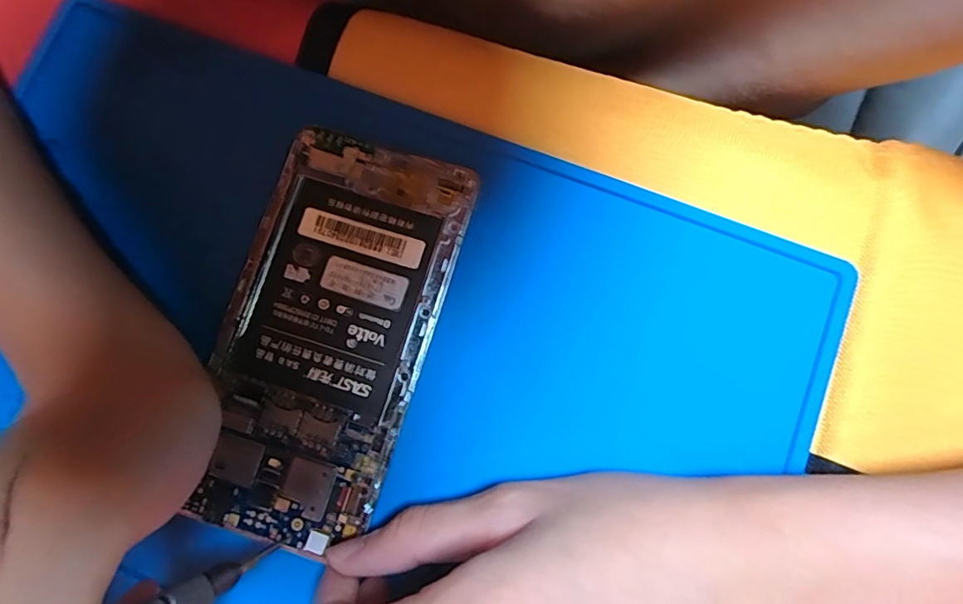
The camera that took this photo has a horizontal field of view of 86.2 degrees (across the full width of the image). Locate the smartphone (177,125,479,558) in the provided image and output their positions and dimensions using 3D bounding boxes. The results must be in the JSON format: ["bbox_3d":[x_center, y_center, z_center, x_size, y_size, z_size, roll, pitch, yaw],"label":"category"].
[{"bbox_3d":[-0.053,0.009,0.178,0.069,0.004,0.138,16,80,3],"label":"smartphone"}]

